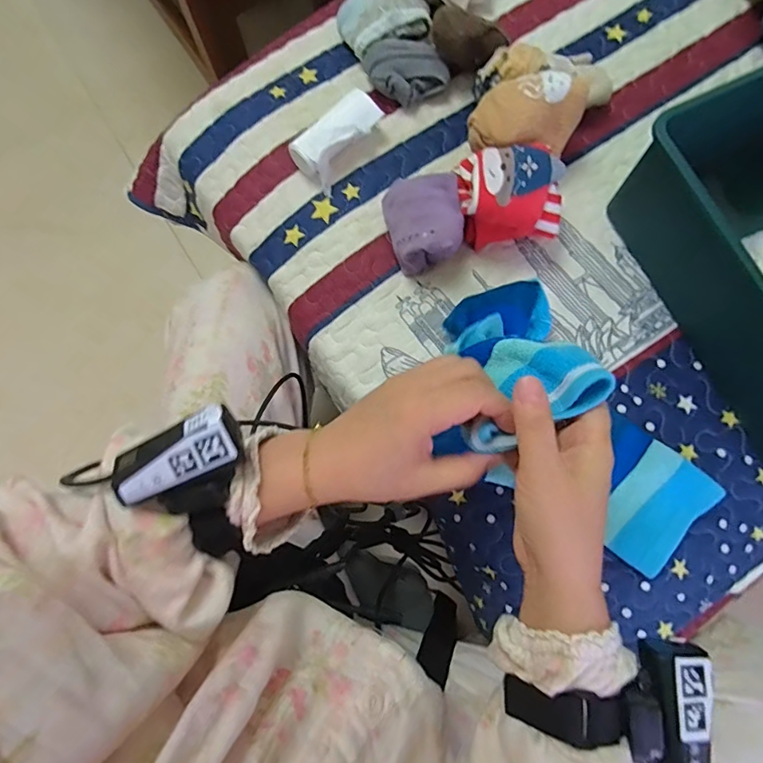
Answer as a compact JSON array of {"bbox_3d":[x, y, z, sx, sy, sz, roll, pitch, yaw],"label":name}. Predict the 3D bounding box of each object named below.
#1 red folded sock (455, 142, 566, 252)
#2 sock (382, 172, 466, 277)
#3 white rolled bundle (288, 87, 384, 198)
[{"bbox_3d":[0.111,-0.162,0.438,0.085,0.067,0.071,1,77,4],"label":"red folded sock"},{"bbox_3d":[0.037,-0.141,0.441,0.065,0.058,0.078,-8,76,2],"label":"sock"},{"bbox_3d":[-0.041,-0.237,0.476,0.049,0.037,0.089,42,83,12],"label":"white rolled bundle"}]

